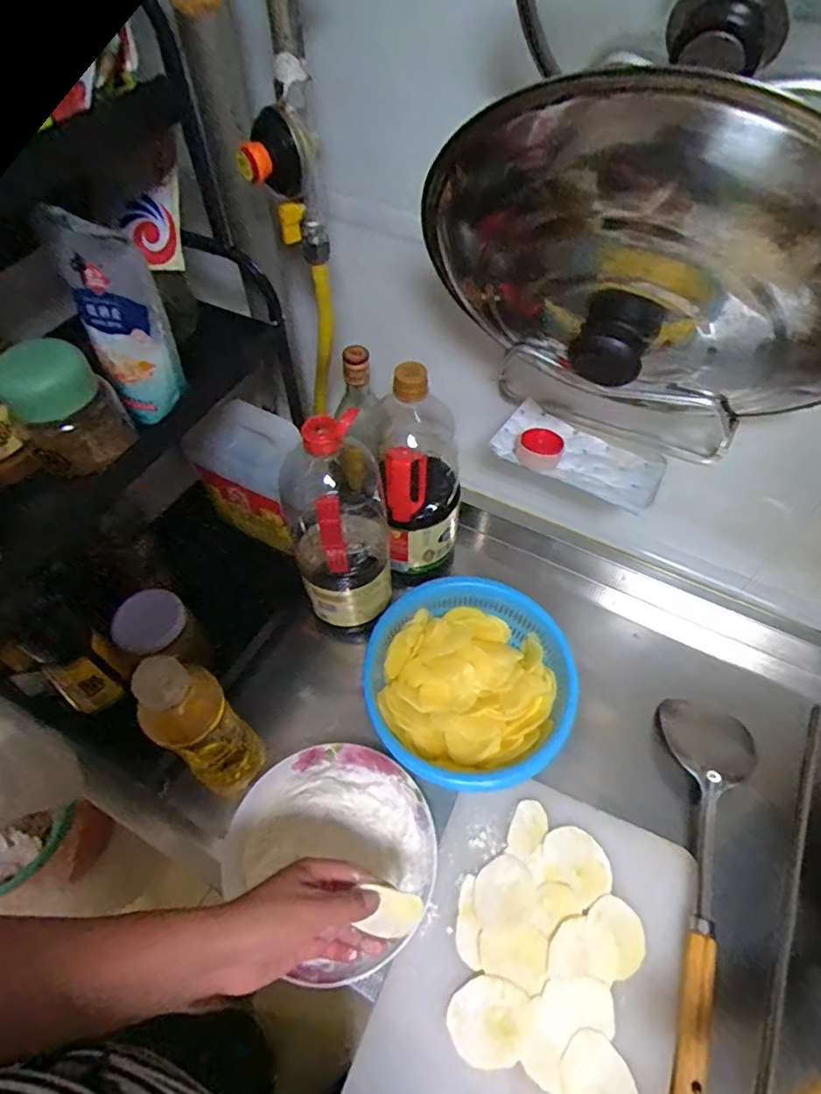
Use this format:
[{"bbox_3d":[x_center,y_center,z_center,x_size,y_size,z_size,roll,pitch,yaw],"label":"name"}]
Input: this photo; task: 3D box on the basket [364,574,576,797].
[{"bbox_3d":[0.057,0.151,0.614,0.194,0.087,0.211,0,56,0],"label":"basket"}]

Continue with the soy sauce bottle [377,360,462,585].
[{"bbox_3d":[0.011,-0.075,0.659,0.091,0.295,0.090,-12,56,-8],"label":"soy sauce bottle"}]

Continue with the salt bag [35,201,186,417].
[{"bbox_3d":[-0.217,-0.170,0.440,0.058,0.131,0.062,-25,59,-16],"label":"salt bag"}]

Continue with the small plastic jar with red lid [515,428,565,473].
[{"bbox_3d":[0.126,-0.096,0.562,0.043,0.020,0.040,0,56,0],"label":"small plastic jar with red lid"}]

